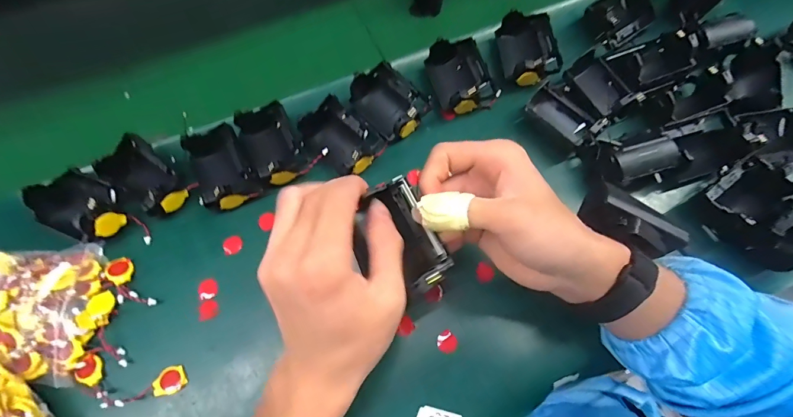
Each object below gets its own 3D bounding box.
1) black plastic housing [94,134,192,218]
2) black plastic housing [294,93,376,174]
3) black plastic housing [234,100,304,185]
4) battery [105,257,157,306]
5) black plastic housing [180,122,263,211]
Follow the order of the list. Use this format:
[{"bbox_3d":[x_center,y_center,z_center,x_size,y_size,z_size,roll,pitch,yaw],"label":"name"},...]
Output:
[{"bbox_3d":[-0.227,-0.027,0.339,0.076,0.039,0.049,34,73,11],"label":"black plastic housing"},{"bbox_3d":[-0.055,-0.067,0.351,0.043,0.032,0.077,-42,73,-15],"label":"black plastic housing"},{"bbox_3d":[-0.116,-0.060,0.348,0.052,0.037,0.075,-28,73,-11],"label":"black plastic housing"},{"bbox_3d":[-0.229,0.065,0.316,0.022,0.007,0.057,-40,72,-14],"label":"battery"},{"bbox_3d":[-0.162,-0.037,0.340,0.054,0.038,0.073,-26,73,-10],"label":"black plastic housing"}]

